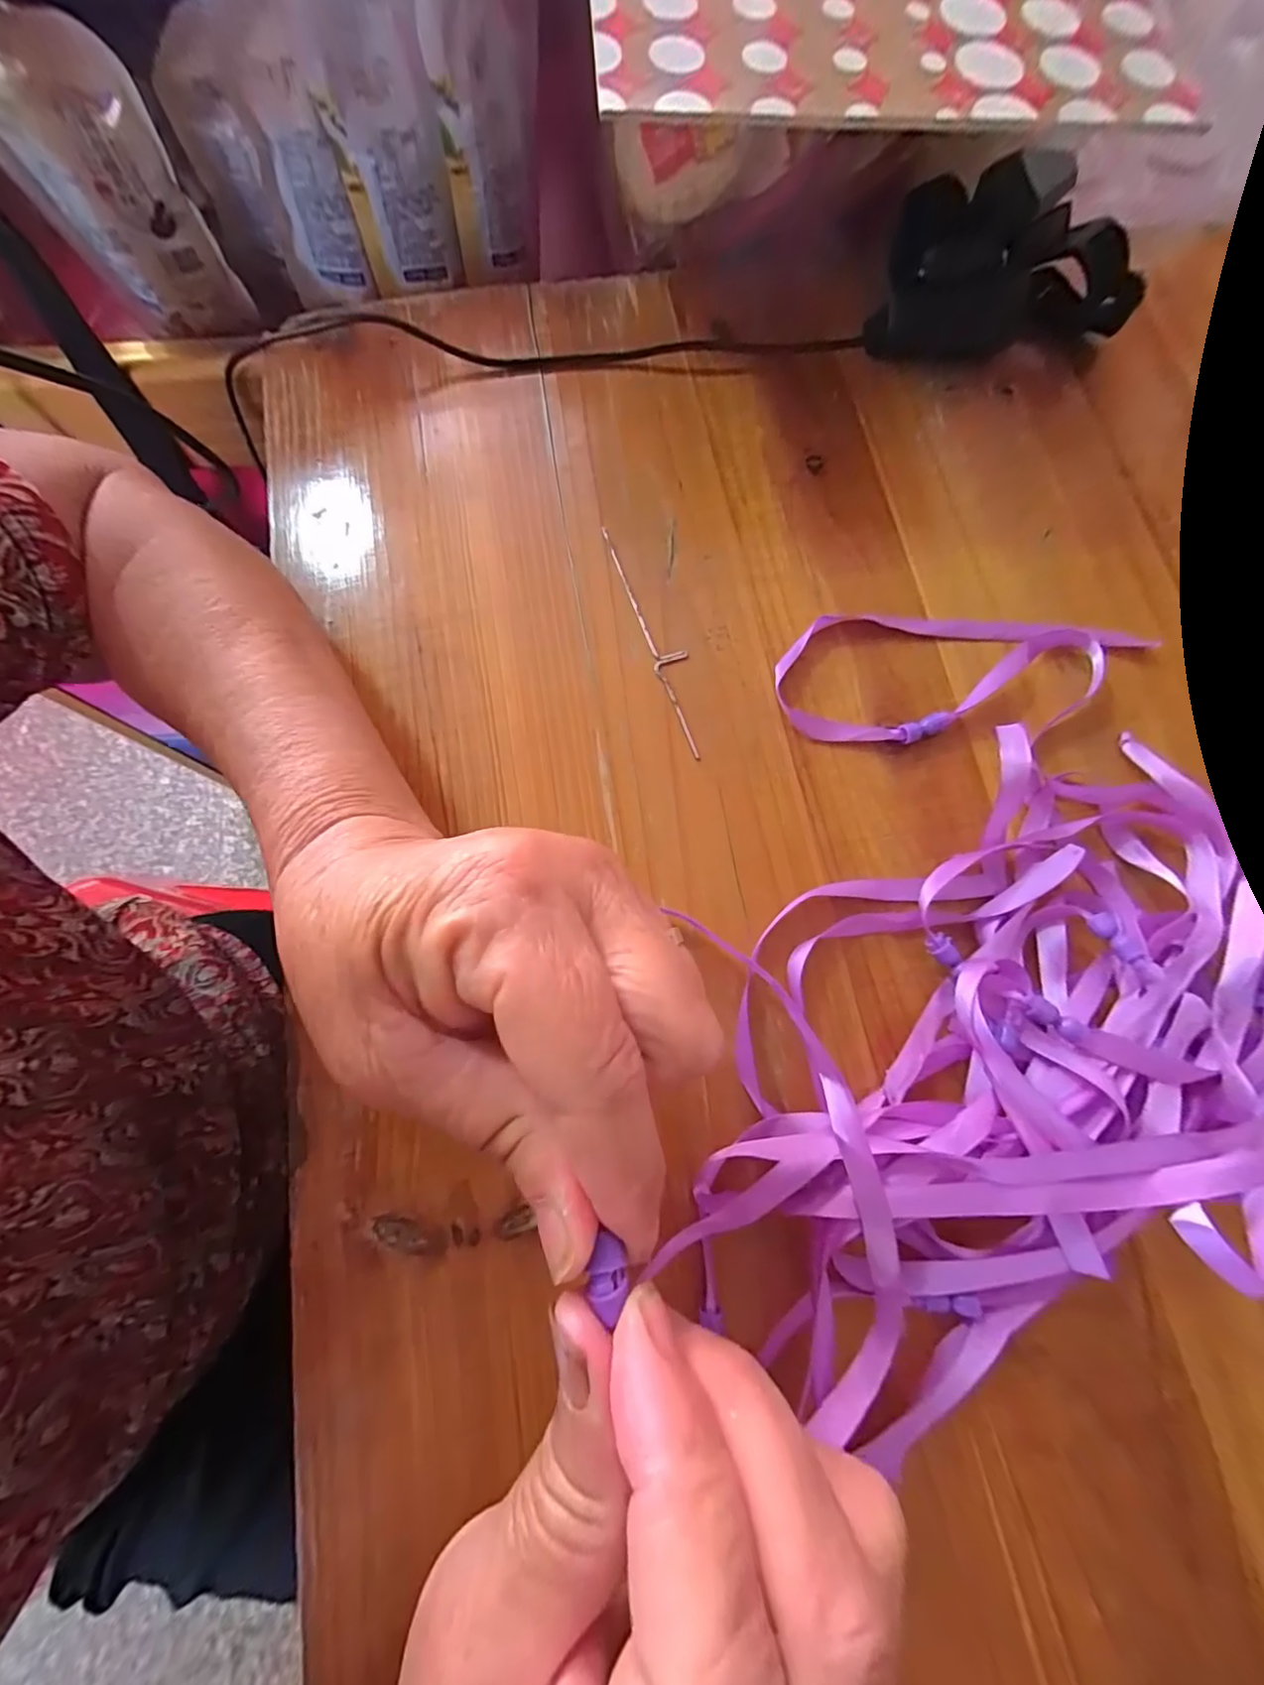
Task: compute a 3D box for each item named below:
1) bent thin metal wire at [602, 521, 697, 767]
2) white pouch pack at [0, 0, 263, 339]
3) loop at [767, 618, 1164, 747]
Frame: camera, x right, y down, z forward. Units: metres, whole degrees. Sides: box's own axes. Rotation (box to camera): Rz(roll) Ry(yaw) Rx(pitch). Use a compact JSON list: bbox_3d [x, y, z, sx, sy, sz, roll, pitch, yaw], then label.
[{"bbox_3d":[0.013,-0.095,0.259,0.016,0.004,0.122,-19,77,-5],"label":"bent thin metal wire"},{"bbox_3d":[-0.269,-0.334,0.291,0.086,0.133,0.022,-7,76,-2],"label":"white pouch pack"},{"bbox_3d":[0.147,-0.075,0.252,0.163,0.010,0.061,1,76,0],"label":"loop"}]

